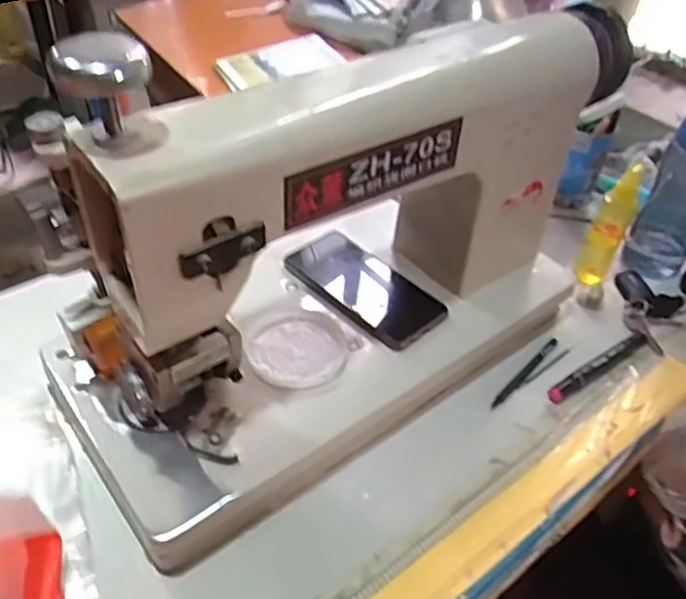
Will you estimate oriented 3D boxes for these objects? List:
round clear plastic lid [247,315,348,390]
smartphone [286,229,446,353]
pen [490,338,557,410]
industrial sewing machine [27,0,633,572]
[{"bbox_3d":[-0.041,0.049,0.589,0.089,0.007,0.085,4,41,-3],"label":"round clear plastic lid"},{"bbox_3d":[0.019,-0.013,0.655,0.170,0.017,0.080,35,60,31],"label":"smartphone"},{"bbox_3d":[0.189,0.072,0.651,0.008,0.008,0.126,33,47,28],"label":"pen"},{"bbox_3d":[0.018,-0.066,0.561,0.515,0.325,0.216,-25,50,-31],"label":"industrial sewing machine"}]

